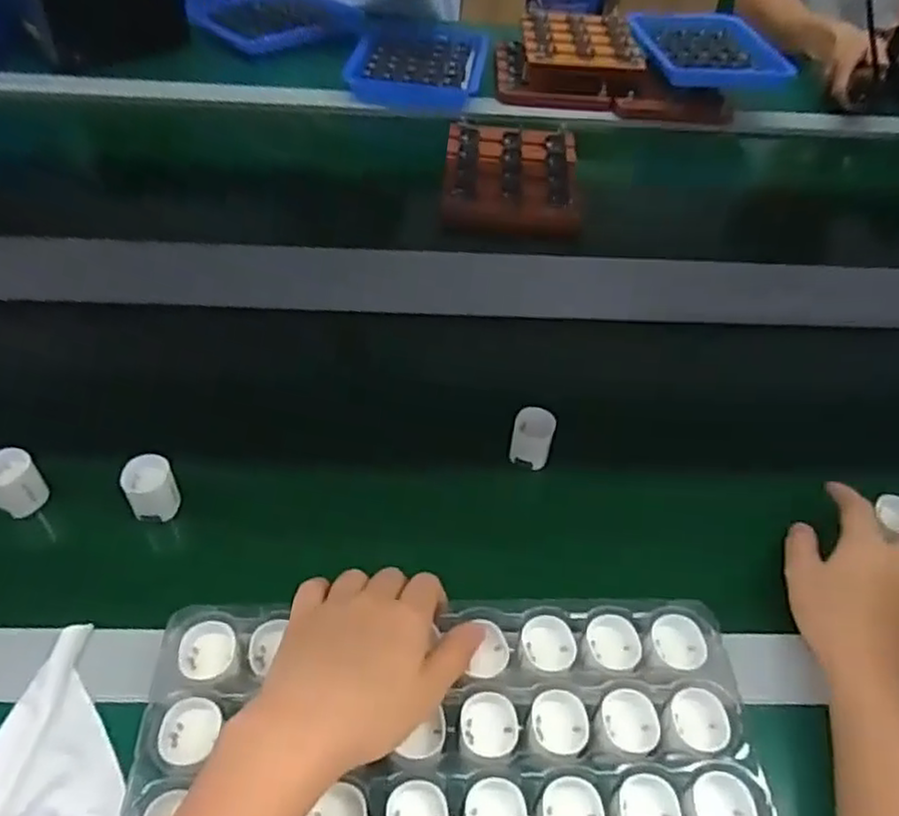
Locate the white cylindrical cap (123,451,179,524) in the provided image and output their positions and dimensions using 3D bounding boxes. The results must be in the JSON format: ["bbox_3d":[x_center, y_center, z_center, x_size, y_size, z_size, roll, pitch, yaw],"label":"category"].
[{"bbox_3d":[-0.195,0.053,0.455,0.029,0.036,0.027,3,47,-3],"label":"white cylindrical cap"}]

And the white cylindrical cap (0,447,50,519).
[{"bbox_3d":[-0.282,0.049,0.452,0.030,0.036,0.026,-30,57,-30],"label":"white cylindrical cap"}]

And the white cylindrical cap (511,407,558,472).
[{"bbox_3d":[0.060,0.021,0.505,0.028,0.035,0.025,13,47,6],"label":"white cylindrical cap"}]

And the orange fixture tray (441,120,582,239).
[{"bbox_3d":[0.068,-0.257,0.777,0.144,0.038,0.176,5,47,-2],"label":"orange fixture tray"}]

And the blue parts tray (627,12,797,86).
[{"bbox_3d":[0.340,-0.483,0.929,0.167,0.031,0.204,-2,47,-8],"label":"blue parts tray"}]

